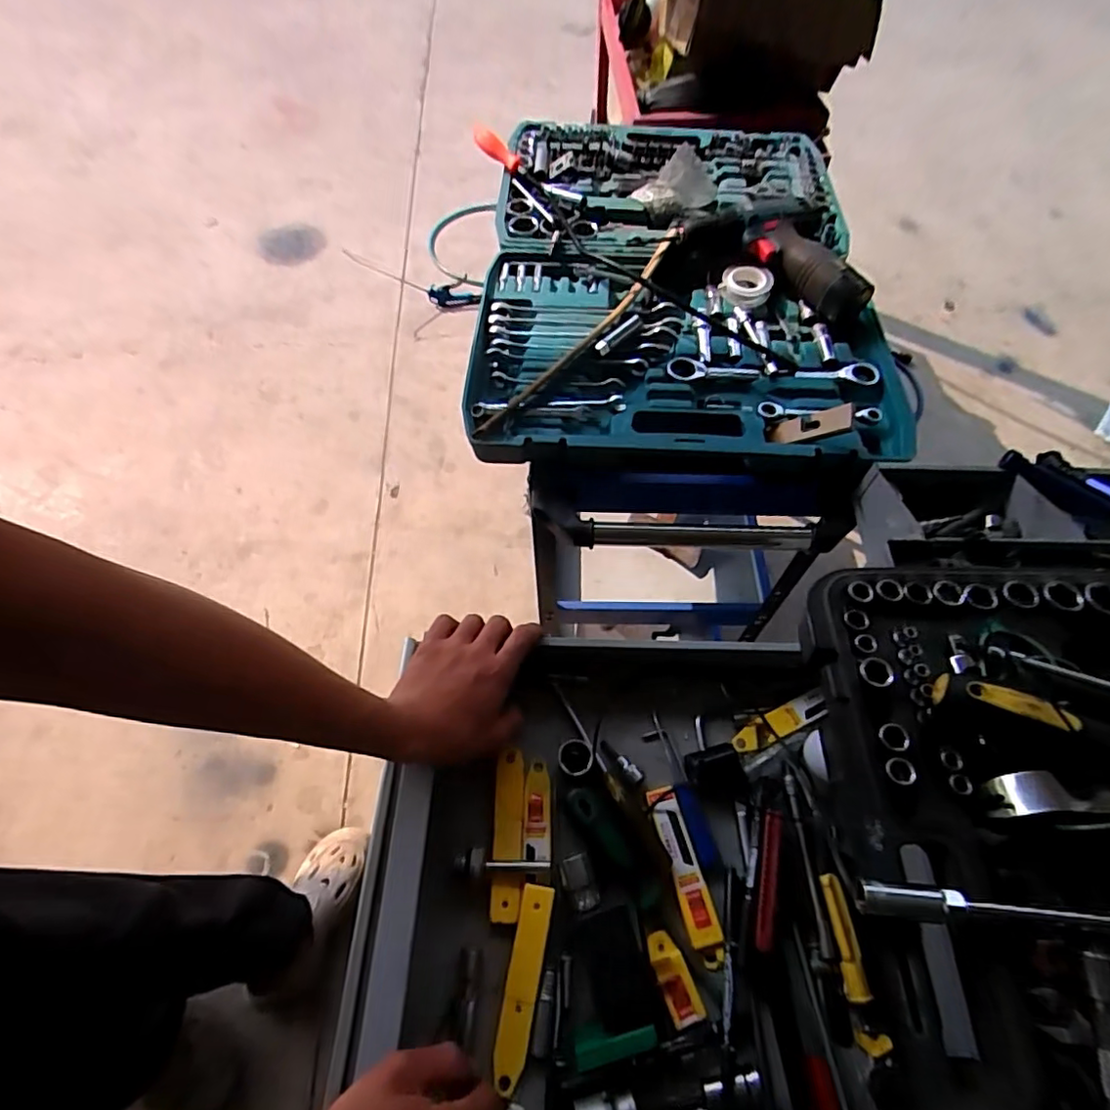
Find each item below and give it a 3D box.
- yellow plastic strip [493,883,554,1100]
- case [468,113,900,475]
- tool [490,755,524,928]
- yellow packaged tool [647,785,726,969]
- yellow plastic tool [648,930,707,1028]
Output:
[{"bbox_3d":[-0.023,0.309,0.427,0.024,0.011,0.118,9,60,5],"label":"yellow plastic strip"},{"bbox_3d":[0.150,-0.370,0.741,0.475,0.074,0.625,2,60,1],"label":"case"},{"bbox_3d":[-0.039,0.228,0.481,0.025,0.012,0.127,0,60,0],"label":"tool"},{"bbox_3d":[0.104,0.252,0.465,0.023,0.008,0.127,-13,60,-8],"label":"yellow packaged tool"},{"bbox_3d":[0.087,0.312,0.431,0.024,0.009,0.058,-17,61,-10],"label":"yellow plastic tool"}]

